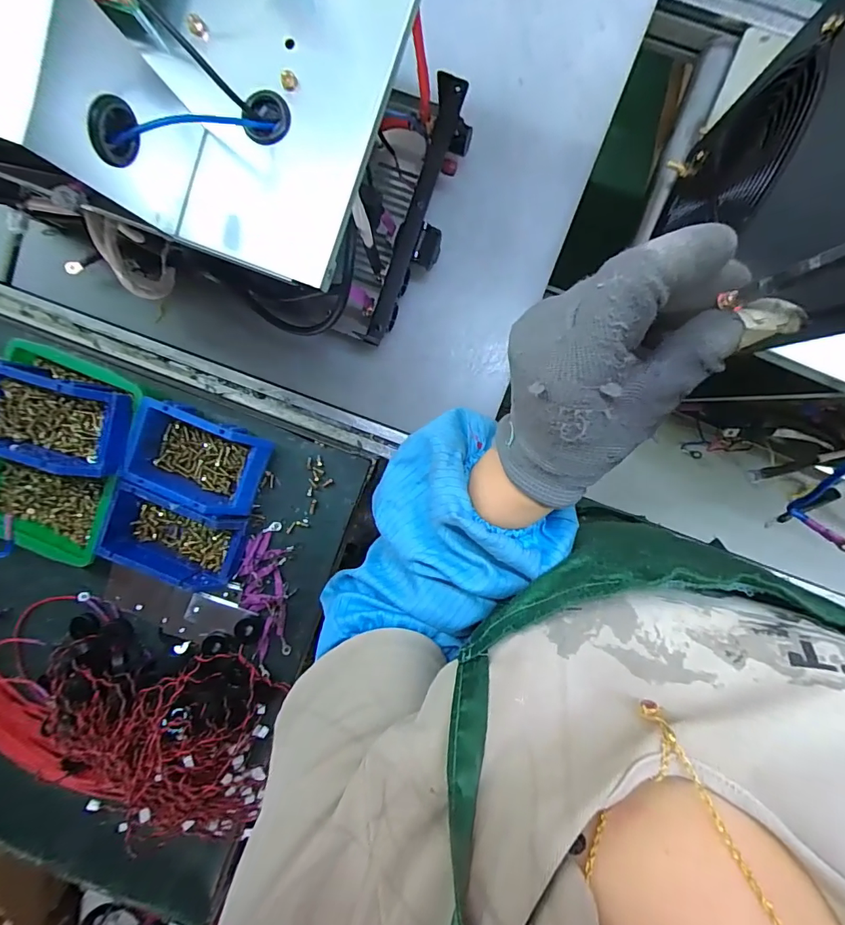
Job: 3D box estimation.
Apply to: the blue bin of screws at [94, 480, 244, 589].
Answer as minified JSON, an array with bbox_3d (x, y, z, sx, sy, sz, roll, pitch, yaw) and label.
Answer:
[{"bbox_3d":[-0.324,0.099,0.604,0.163,0.064,0.116,17,97,2],"label":"blue bin of screws"}]

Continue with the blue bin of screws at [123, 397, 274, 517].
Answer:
[{"bbox_3d":[-0.288,-0.006,0.597,0.153,0.067,0.115,20,97,2],"label":"blue bin of screws"}]

